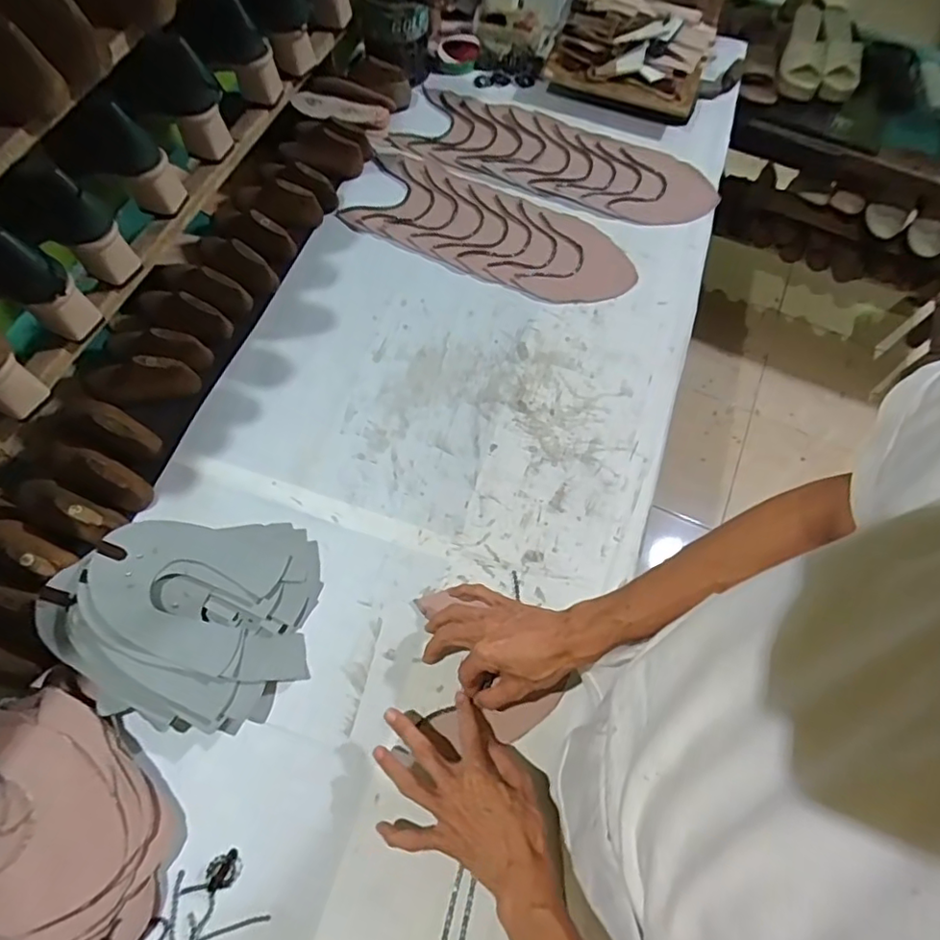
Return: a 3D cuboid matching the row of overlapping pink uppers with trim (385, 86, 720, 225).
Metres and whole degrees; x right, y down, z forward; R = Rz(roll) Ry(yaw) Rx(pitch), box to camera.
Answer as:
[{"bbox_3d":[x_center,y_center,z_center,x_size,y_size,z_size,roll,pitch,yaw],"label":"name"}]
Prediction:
[{"bbox_3d":[0.142,-0.510,0.934,0.499,0.015,0.177,22,68,6],"label":"row of overlapping pink uppers with trim"}]

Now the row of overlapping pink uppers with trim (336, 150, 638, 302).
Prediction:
[{"bbox_3d":[0.033,-0.363,0.867,0.431,0.014,0.169,23,68,7],"label":"row of overlapping pink uppers with trim"}]

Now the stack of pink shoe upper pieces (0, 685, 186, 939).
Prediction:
[{"bbox_3d":[-0.387,0.326,0.523,0.231,0.047,0.201,17,67,4],"label":"stack of pink shoe upper pieces"}]

